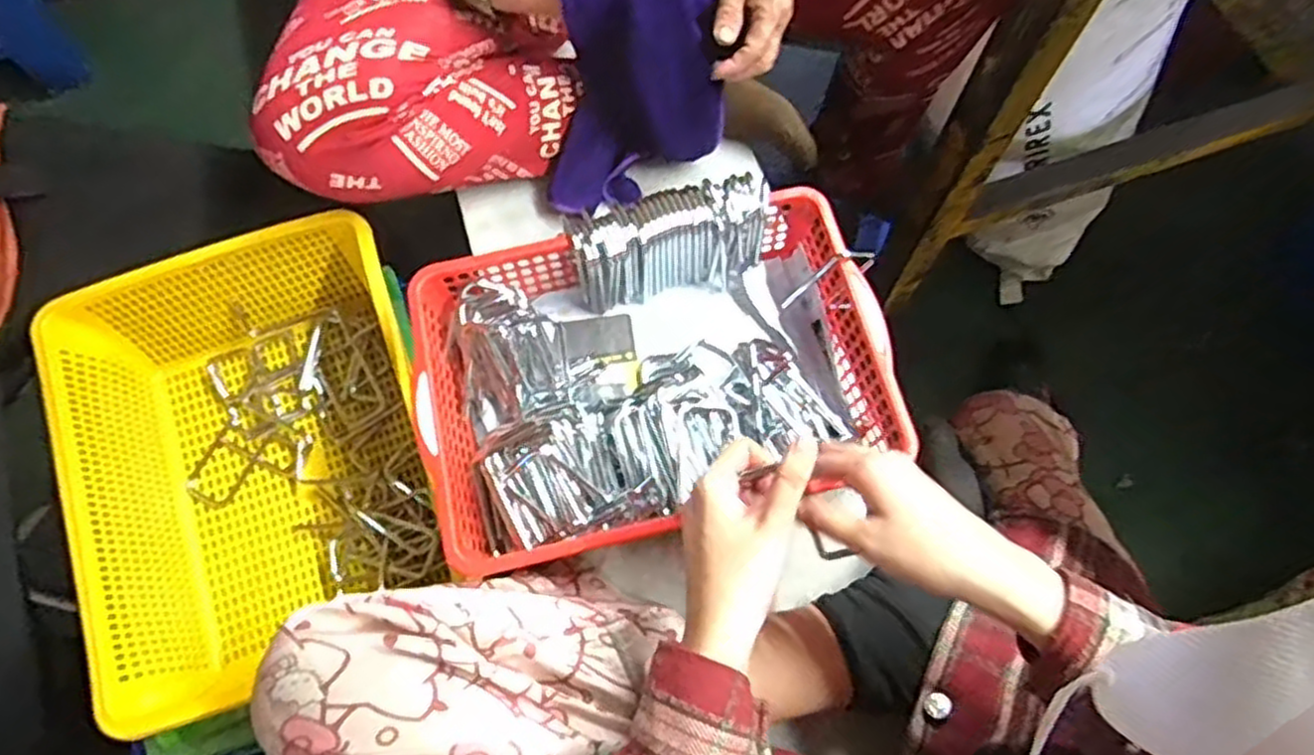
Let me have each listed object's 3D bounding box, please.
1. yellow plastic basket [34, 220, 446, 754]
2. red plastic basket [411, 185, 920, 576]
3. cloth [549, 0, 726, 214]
[{"bbox_3d":[-0.357,0.063,0.707,0.293,0.140,0.374,-20,70,-6],"label":"yellow plastic basket"},{"bbox_3d":[-0.003,-0.001,0.648,0.363,0.104,0.256,-14,70,-4],"label":"red plastic basket"},{"bbox_3d":[-0.014,-0.276,0.672,0.154,0.260,0.037,0,46,-7],"label":"cloth"}]

